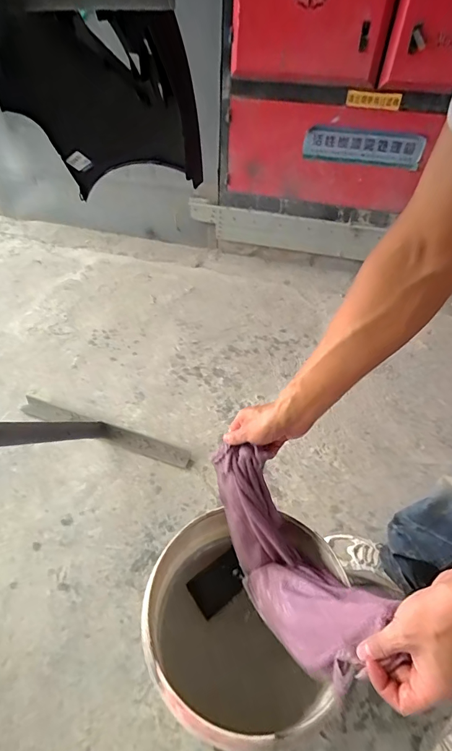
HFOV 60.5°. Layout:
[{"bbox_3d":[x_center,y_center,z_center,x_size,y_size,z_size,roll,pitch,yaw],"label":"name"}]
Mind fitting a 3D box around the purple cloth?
[{"bbox_3d":[0.090,0.251,0.541,0.099,0.234,0.284,-17,48,-23],"label":"purple cloth"}]

